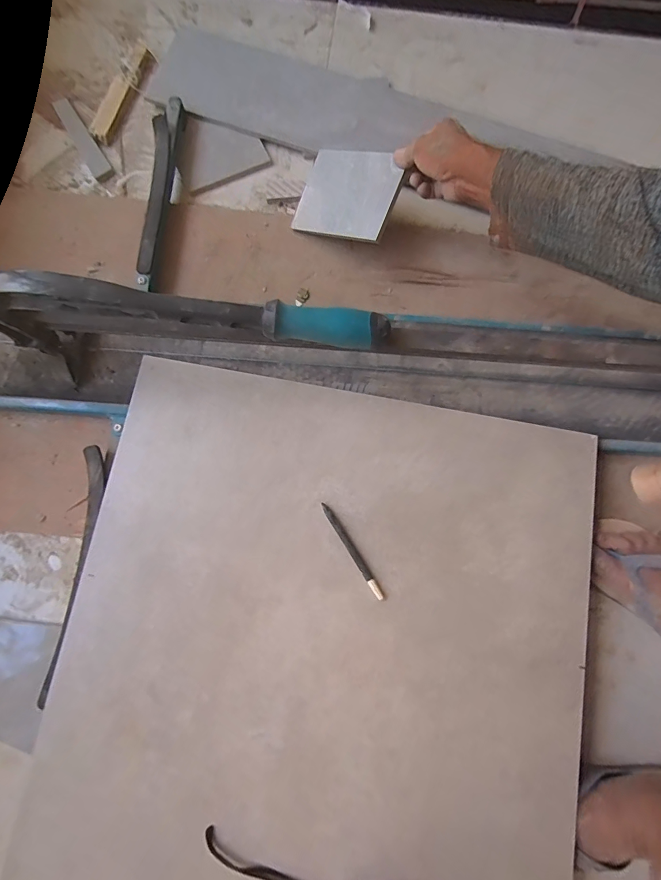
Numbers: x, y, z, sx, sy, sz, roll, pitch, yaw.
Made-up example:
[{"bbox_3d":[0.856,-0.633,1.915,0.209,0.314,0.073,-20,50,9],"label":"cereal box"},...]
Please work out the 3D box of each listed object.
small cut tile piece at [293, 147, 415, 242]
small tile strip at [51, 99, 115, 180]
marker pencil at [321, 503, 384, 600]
[{"bbox_3d":[0.025,-0.345,0.561,0.147,0.011,0.121,24,93,24],"label":"small cut tile piece"},{"bbox_3d":[-0.393,-0.480,0.632,0.029,0.012,0.156,-32,85,-8],"label":"small tile strip"},{"bbox_3d":[0.025,0.133,0.480,0.010,0.010,0.129,-32,85,-8],"label":"marker pencil"}]

